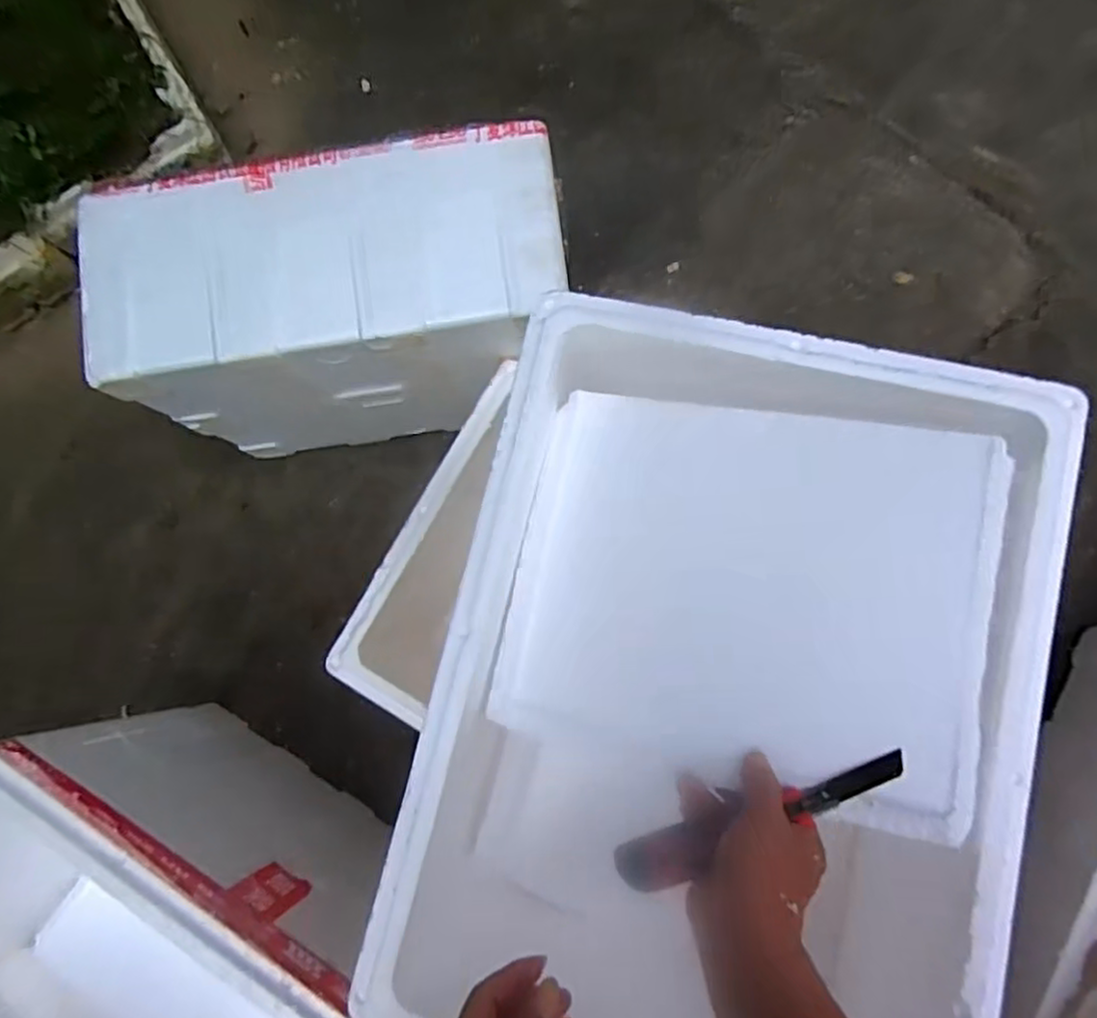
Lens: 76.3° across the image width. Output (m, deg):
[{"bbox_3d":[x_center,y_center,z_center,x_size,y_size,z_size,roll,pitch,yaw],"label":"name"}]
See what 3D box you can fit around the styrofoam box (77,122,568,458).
[{"bbox_3d":[-0.255,-0.263,0.965,0.567,0.382,0.245,-10,81,1],"label":"styrofoam box"}]

